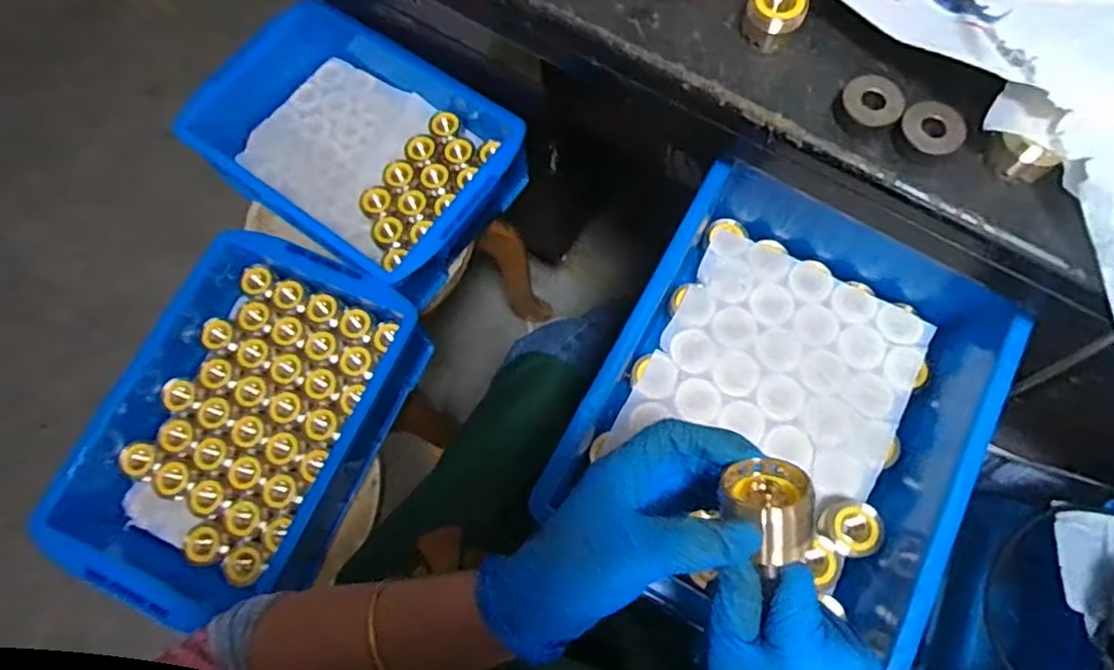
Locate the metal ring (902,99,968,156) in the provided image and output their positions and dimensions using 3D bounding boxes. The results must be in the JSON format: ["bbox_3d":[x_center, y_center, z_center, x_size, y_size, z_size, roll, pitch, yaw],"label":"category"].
[{"bbox_3d":[0.248,-0.136,0.417,0.040,0.007,0.044,0,64,-1],"label":"metal ring"}]

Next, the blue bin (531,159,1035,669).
[{"bbox_3d":[0.200,0.050,0.503,0.260,0.103,0.368,28,75,11],"label":"blue bin"}]

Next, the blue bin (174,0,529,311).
[{"bbox_3d":[-0.227,-0.220,0.755,0.349,0.088,0.255,32,76,12],"label":"blue bin"}]

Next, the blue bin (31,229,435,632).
[{"bbox_3d":[-0.313,0.091,0.655,0.249,0.105,0.359,26,75,10],"label":"blue bin"}]

